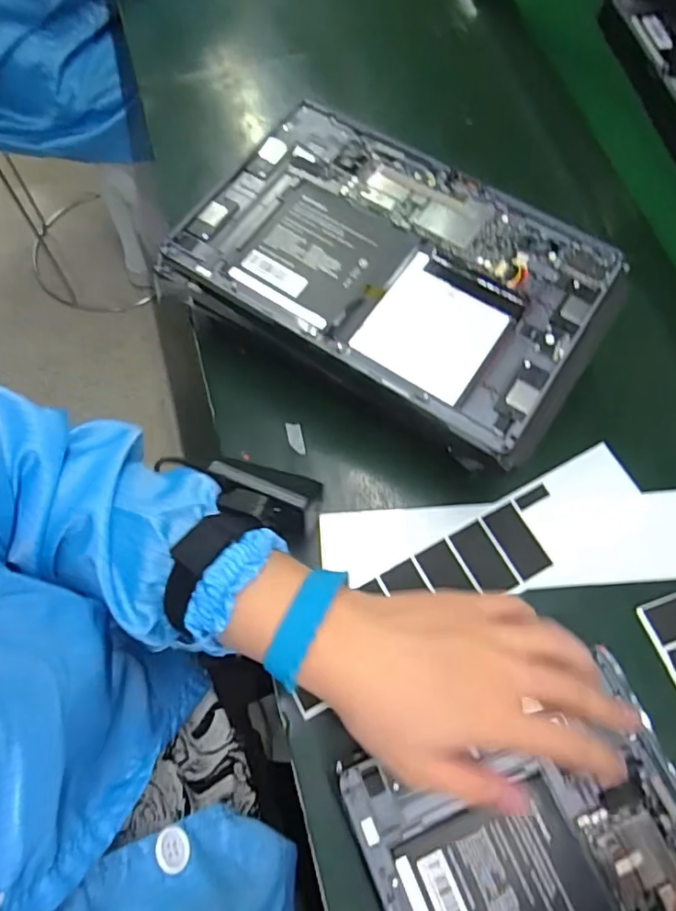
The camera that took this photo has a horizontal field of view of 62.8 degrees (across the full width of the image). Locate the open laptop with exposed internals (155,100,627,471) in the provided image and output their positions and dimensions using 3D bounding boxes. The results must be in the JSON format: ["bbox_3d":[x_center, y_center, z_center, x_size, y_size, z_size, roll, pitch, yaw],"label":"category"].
[{"bbox_3d":[0.039,-0.124,0.361,0.262,0.024,0.170,34,71,11],"label":"open laptop with exposed internals"}]

